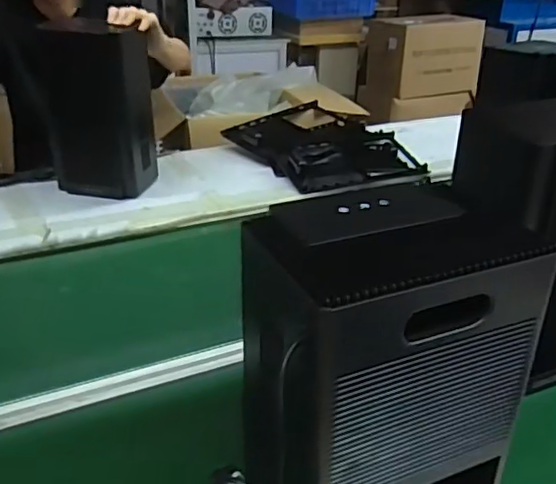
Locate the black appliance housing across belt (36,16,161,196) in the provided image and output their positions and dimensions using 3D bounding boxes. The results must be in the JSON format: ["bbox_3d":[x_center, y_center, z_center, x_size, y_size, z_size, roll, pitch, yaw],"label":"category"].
[{"bbox_3d":[-0.378,-0.283,1.274,0.183,0.353,0.136,11,29,16],"label":"black appliance housing across belt"}]

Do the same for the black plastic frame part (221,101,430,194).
[{"bbox_3d":[0.119,-0.249,1.555,0.382,0.068,0.470,-14,31,-28],"label":"black plastic frame part"}]

